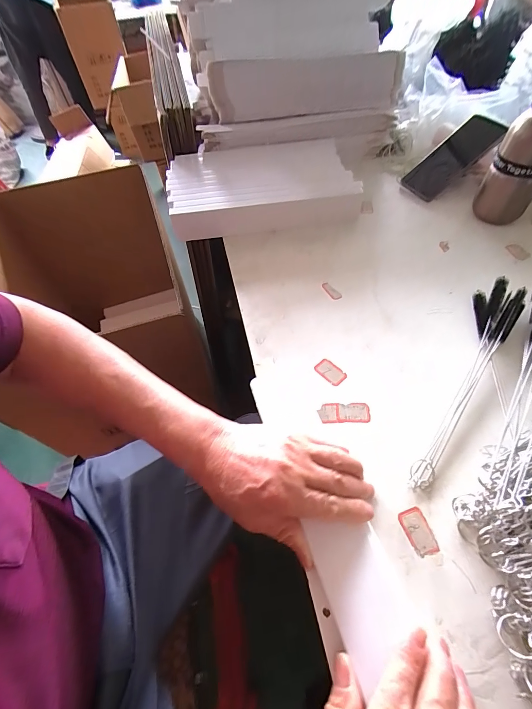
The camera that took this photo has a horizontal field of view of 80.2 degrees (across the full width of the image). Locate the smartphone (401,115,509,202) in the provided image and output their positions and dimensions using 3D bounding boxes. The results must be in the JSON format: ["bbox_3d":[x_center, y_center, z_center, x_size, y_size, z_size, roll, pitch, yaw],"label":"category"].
[{"bbox_3d":[0.323,-0.345,0.549,0.157,0.014,0.075,-40,64,14],"label":"smartphone"}]

